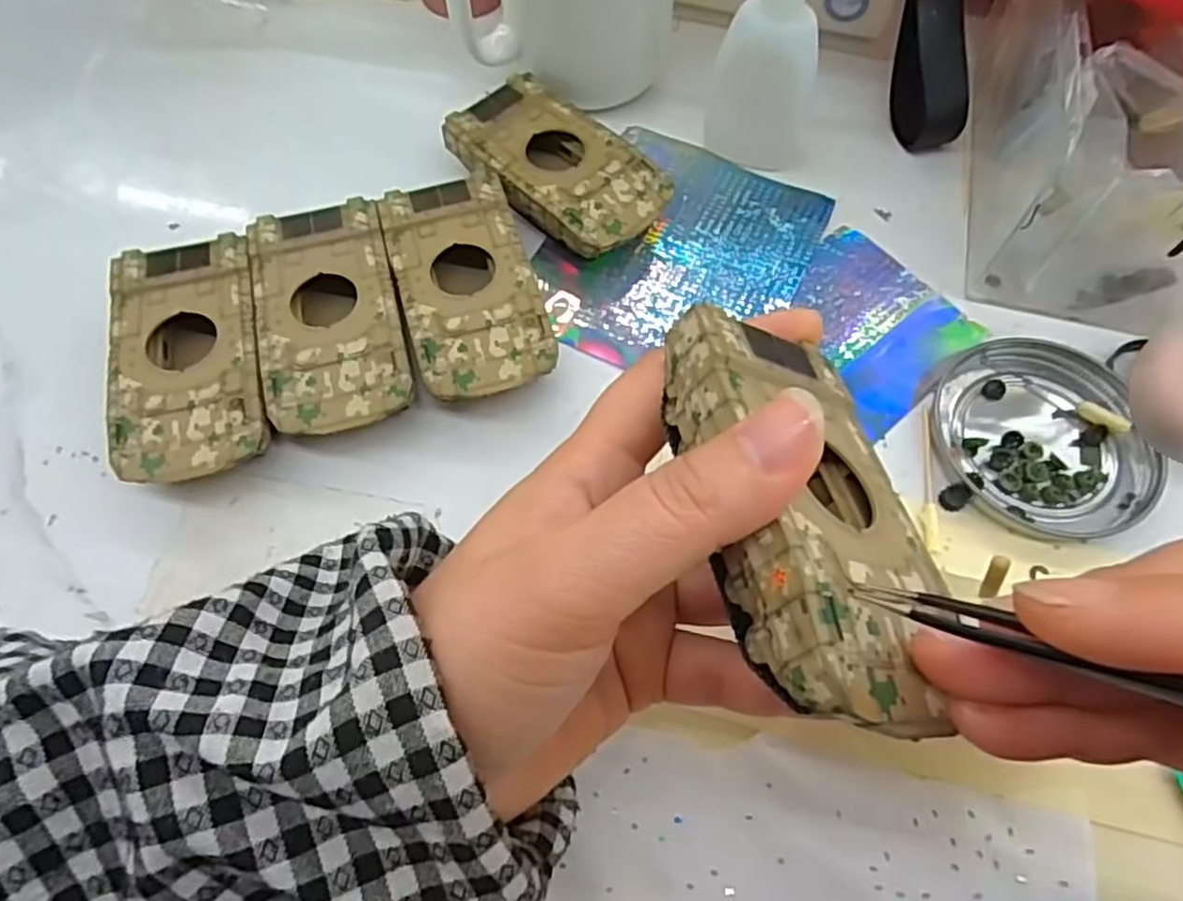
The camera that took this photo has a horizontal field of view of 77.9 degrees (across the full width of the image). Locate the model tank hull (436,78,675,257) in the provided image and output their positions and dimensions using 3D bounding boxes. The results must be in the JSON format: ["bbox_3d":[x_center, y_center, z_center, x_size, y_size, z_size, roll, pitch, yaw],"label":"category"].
[{"bbox_3d":[-0.014,-0.115,0.314,0.094,0.027,0.054,39,71,17],"label":"model tank hull"}]

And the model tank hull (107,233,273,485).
[{"bbox_3d":[-0.145,-0.031,0.270,0.049,0.026,0.093,-14,65,-6],"label":"model tank hull"}]

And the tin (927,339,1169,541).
[{"bbox_3d":[0.167,-0.005,0.270,0.077,0.010,0.075,1,63,-1],"label":"tin"}]

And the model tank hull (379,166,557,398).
[{"bbox_3d":[-0.047,-0.060,0.286,0.049,0.026,0.094,-16,65,-7],"label":"model tank hull"}]

